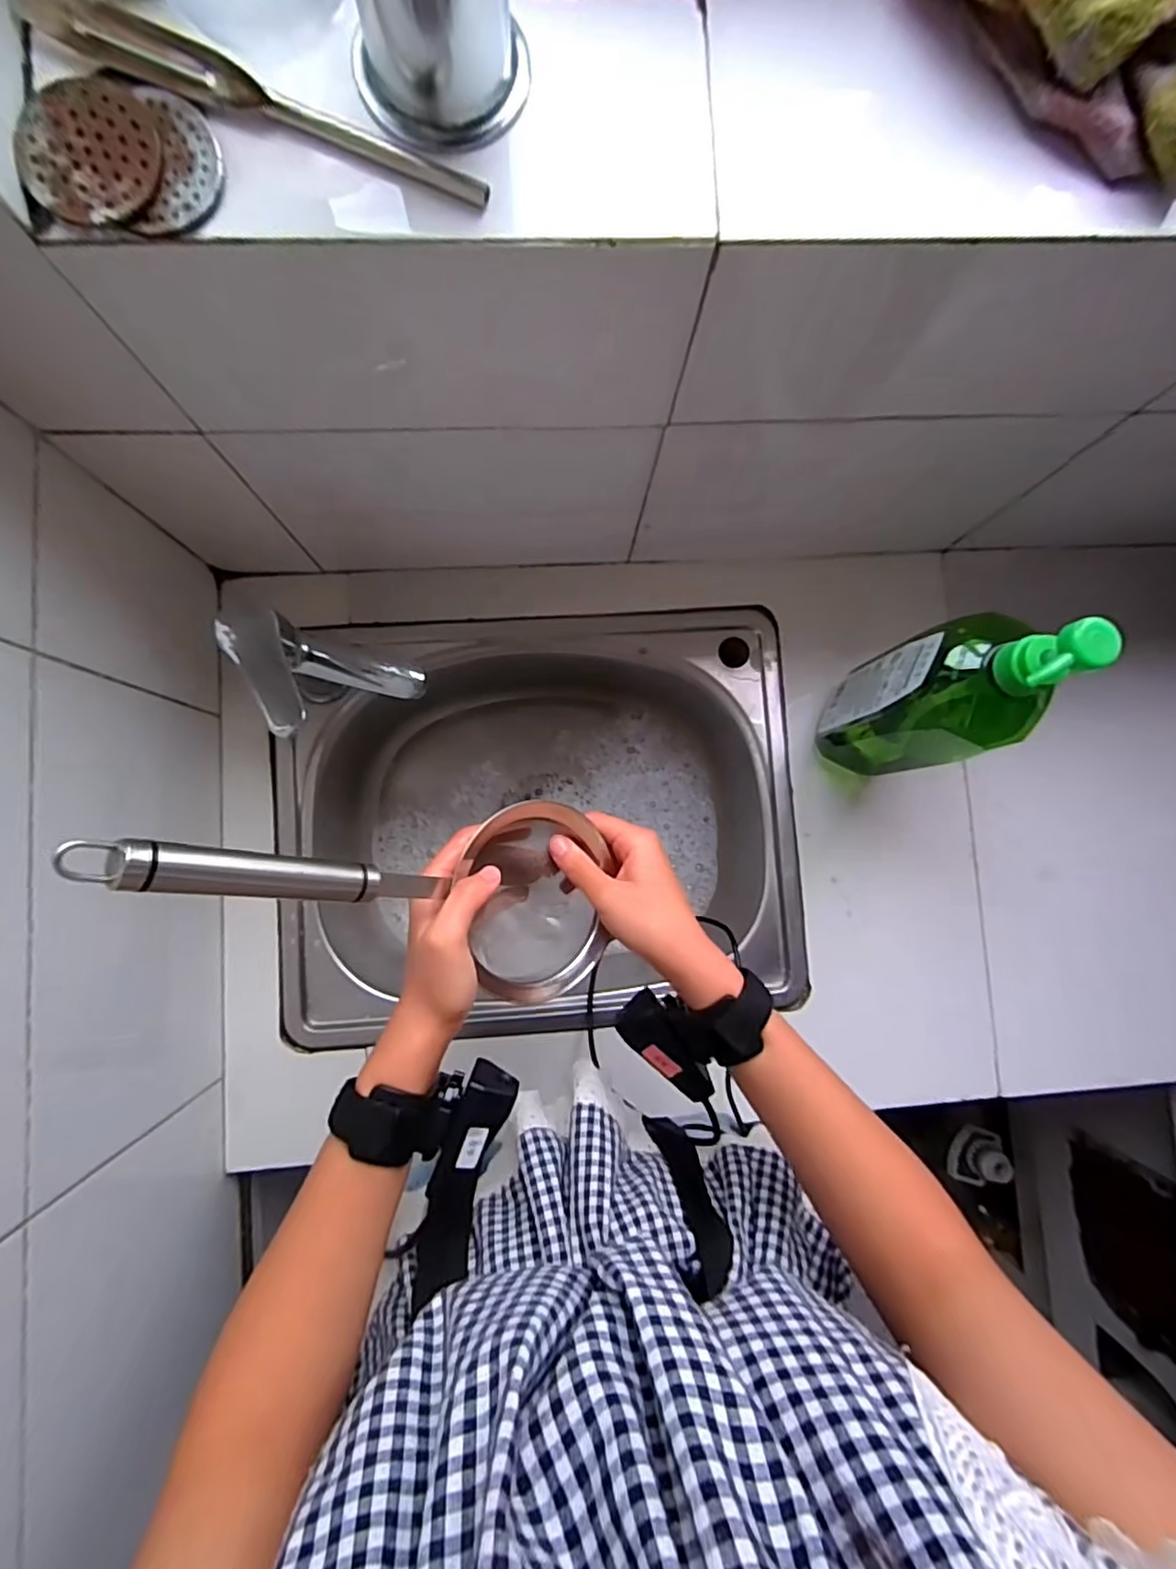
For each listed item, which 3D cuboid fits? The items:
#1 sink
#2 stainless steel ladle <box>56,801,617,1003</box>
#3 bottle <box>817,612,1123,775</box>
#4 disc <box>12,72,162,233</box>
[{"bbox_3d":[-0.050,0.034,0.683,0.495,0.214,0.391,-3,86,-3],"label":"sink"},{"bbox_3d":[-0.087,0.058,0.319,0.058,0.284,0.117,6,85,35],"label":"stainless steel ladle"},{"bbox_3d":[0.274,-0.069,0.486,0.086,0.281,0.093,24,85,-1],"label":"bottle"},{"bbox_3d":[-0.208,-0.265,0.261,0.055,0.008,0.057,0,86,-3],"label":"disc"}]

